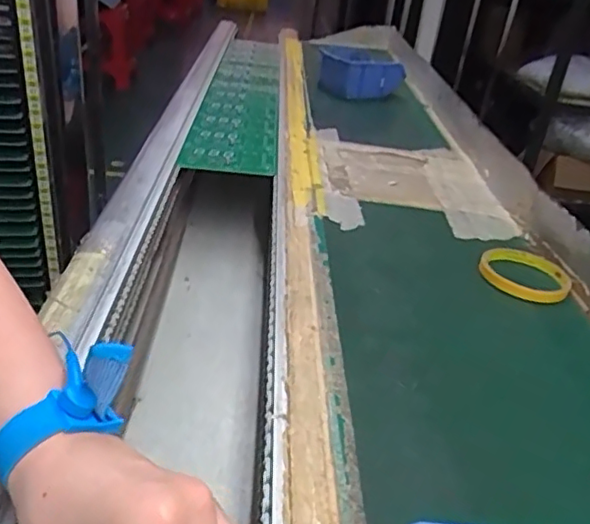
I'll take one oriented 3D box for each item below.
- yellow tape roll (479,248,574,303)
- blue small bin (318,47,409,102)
[{"bbox_3d":[0.227,0.011,0.590,0.091,0.012,0.091,6,29,-3],"label":"yellow tape roll"},{"bbox_3d":[0.130,-0.396,1.258,0.162,0.086,0.145,-5,32,-21],"label":"blue small bin"}]

